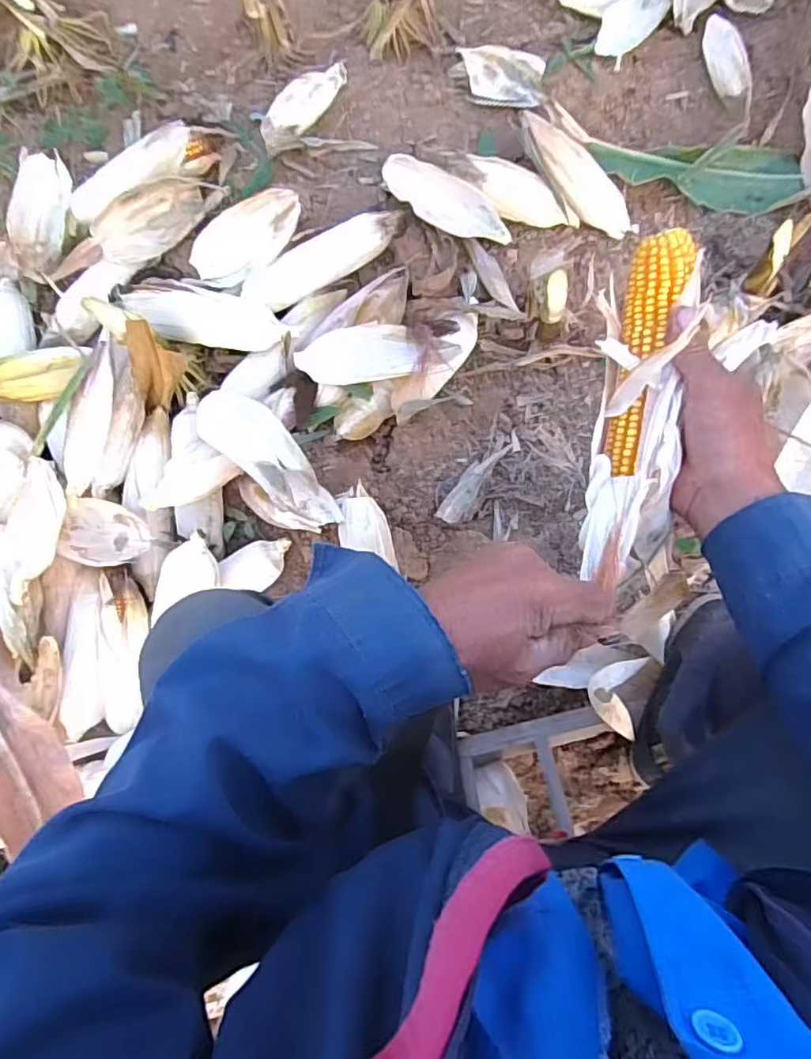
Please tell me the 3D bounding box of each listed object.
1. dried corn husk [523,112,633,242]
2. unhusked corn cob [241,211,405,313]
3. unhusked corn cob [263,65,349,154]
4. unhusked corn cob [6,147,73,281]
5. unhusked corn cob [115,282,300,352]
[{"bbox_3d":[0.234,-0.478,0.818,0.208,0.054,0.053,39,86,-16],"label":"dried corn husk"},{"bbox_3d":[-0.107,-0.367,0.827,0.237,0.044,0.061,-31,80,0],"label":"unhusked corn cob"},{"bbox_3d":[-0.139,-0.616,0.862,0.043,0.046,0.202,32,73,6],"label":"unhusked corn cob"},{"bbox_3d":[-0.522,-0.454,0.854,0.073,0.046,0.212,-3,81,5],"label":"unhusked corn cob"},{"bbox_3d":[-0.278,-0.285,0.805,0.267,0.049,0.080,13,82,7],"label":"unhusked corn cob"}]

